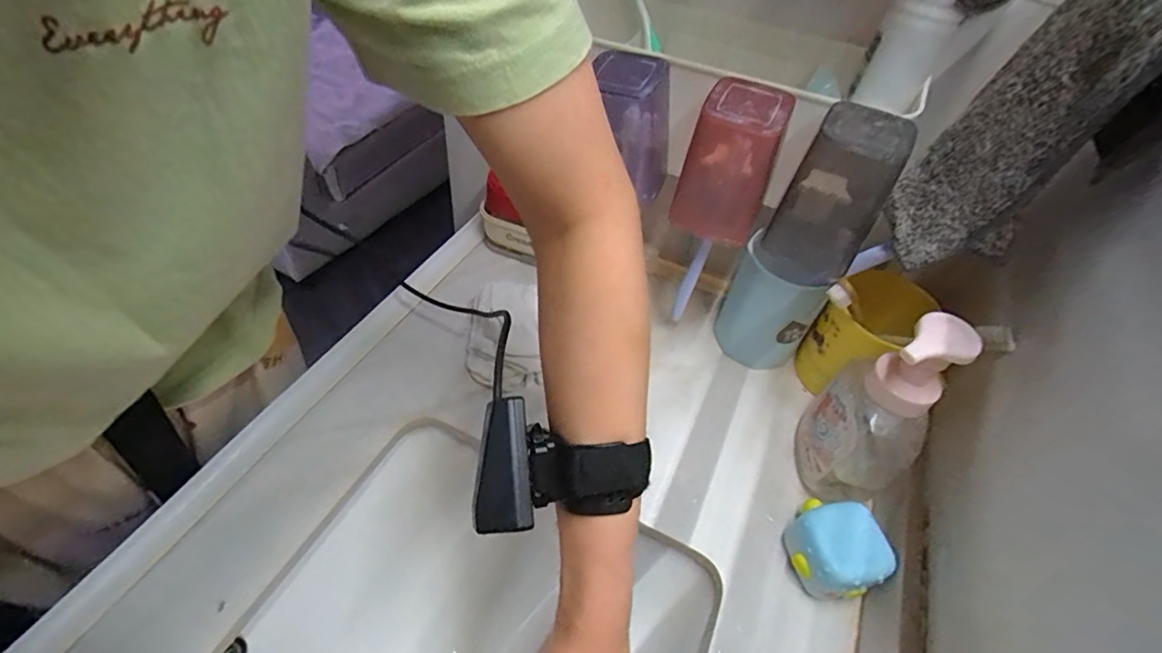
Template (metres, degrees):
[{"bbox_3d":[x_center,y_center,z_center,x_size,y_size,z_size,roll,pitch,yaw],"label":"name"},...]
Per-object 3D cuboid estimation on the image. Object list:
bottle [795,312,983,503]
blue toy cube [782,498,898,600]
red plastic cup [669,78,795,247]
[{"bbox_3d":[0.208,0.061,0.373,0.072,0.174,0.067,39,54,25],"label":"bottle"},{"bbox_3d":[0.175,0.154,0.365,0.052,0.056,0.061,0,48,-7],"label":"blue toy cube"},{"bbox_3d":[0.105,-0.114,0.372,0.060,0.097,0.052,21,49,12],"label":"red plastic cup"}]

